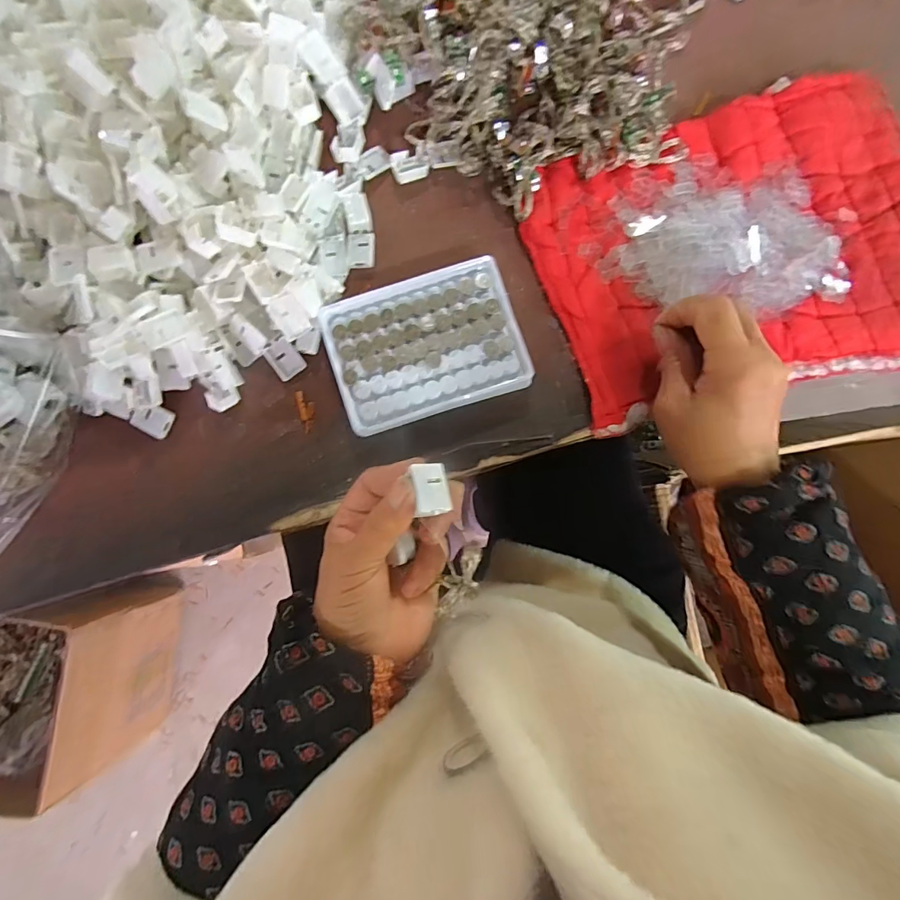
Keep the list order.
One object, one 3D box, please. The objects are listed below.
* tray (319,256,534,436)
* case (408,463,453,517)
[{"bbox_3d":[-0.018,-0.074,0.331,0.129,0.021,0.098,-17,85,-2],"label":"tray"},{"bbox_3d":[-0.011,0.020,0.244,0.018,0.009,0.027,8,65,-30],"label":"case"}]

